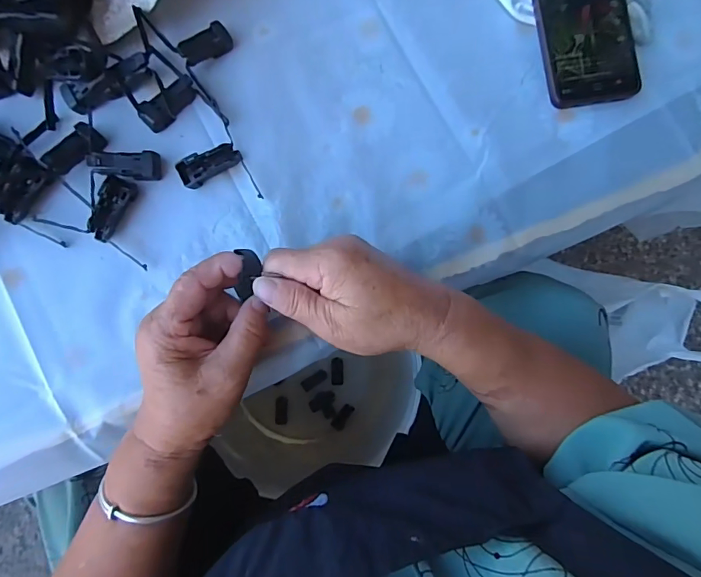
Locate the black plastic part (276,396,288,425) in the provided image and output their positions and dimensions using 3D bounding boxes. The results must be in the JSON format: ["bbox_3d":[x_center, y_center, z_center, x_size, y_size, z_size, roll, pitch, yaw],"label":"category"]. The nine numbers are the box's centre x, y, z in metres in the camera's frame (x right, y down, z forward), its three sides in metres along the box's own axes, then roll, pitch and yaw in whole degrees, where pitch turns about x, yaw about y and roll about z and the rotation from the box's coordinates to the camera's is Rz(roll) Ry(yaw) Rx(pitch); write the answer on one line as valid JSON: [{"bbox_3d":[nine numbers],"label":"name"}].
[{"bbox_3d":[-0.123,0.217,0.795,0.022,0.004,0.049,1,81,-5],"label":"black plastic part"}]

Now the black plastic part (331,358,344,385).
[{"bbox_3d":[-0.023,0.149,0.800,0.022,0.005,0.048,-1,81,-5],"label":"black plastic part"}]

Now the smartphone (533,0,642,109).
[{"bbox_3d":[0.198,-0.238,0.379,0.077,0.008,0.161,-9,90,-2],"label":"smartphone"}]

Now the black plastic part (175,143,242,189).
[{"bbox_3d":[-0.107,-0.094,0.343,0.048,0.013,0.021,-22,84,-8],"label":"black plastic part"}]

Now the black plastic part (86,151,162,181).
[{"bbox_3d":[-0.167,-0.092,0.331,0.048,0.014,0.020,0,82,-18],"label":"black plastic part"}]

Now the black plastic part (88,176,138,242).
[{"bbox_3d":[-0.179,-0.059,0.332,0.020,0.011,0.048,22,80,-2],"label":"black plastic part"}]

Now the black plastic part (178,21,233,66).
[{"bbox_3d":[-0.114,-0.189,0.350,0.044,0.015,0.019,-42,87,-23],"label":"black plastic part"}]

